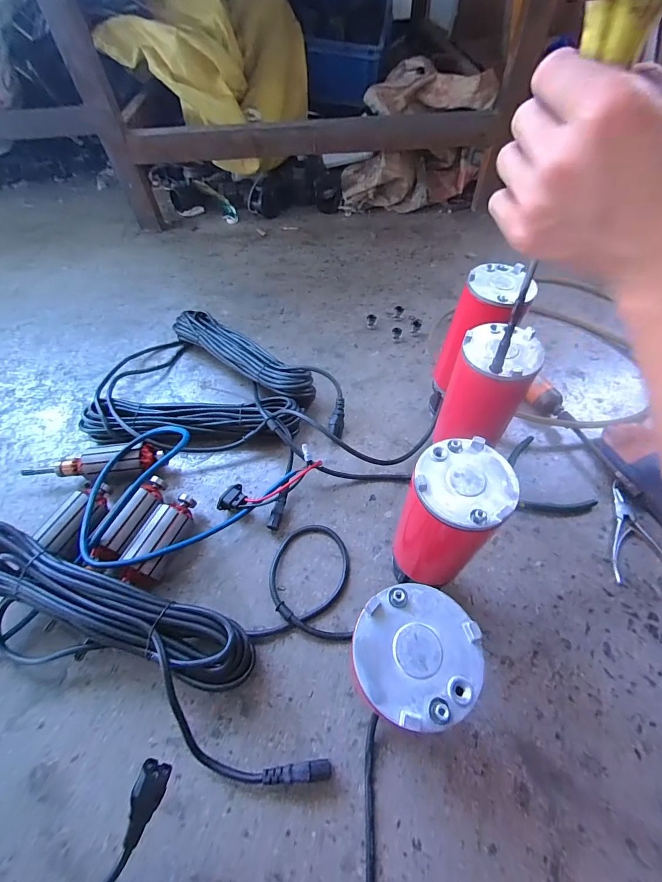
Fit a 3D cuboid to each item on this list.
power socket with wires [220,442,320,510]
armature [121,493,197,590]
[{"bbox_3d":[-0.085,0.059,0.523,0.153,0.046,0.067,-24,57,3],"label":"power socket with wires"},{"bbox_3d":[-0.215,0.126,0.484,0.056,0.059,0.120,17,58,15],"label":"armature"}]

